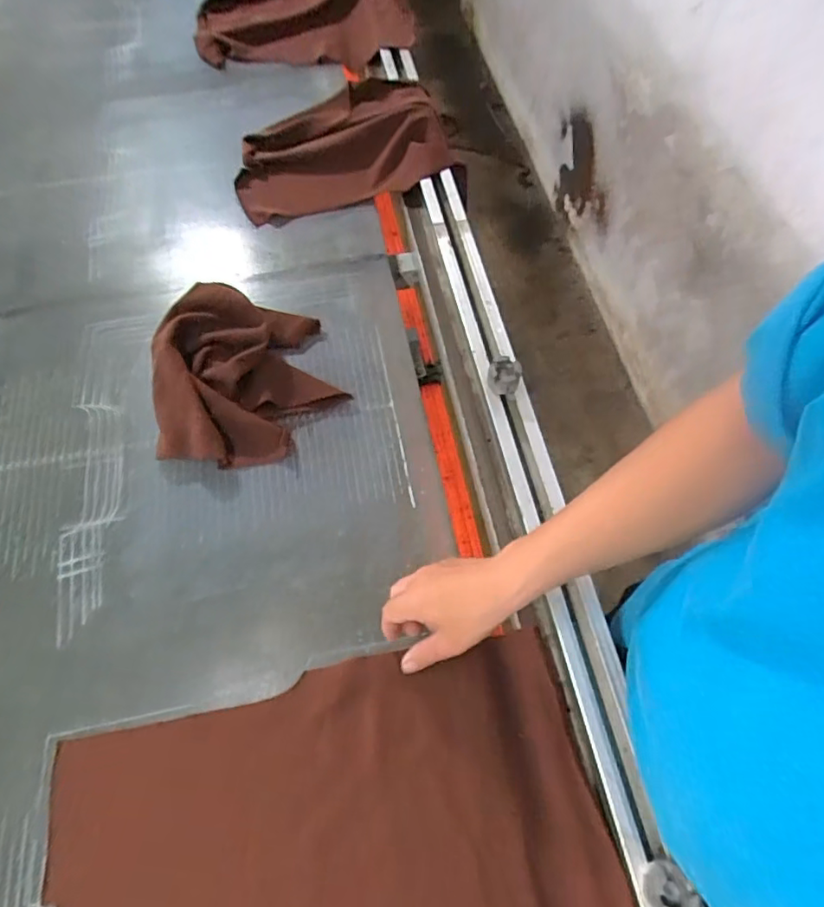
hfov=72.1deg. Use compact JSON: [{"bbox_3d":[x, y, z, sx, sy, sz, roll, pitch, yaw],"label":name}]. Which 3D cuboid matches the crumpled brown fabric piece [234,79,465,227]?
[{"bbox_3d":[-0.118,-0.490,0.880,0.342,0.091,0.219,-23,65,-13],"label":"crumpled brown fabric piece"}]

